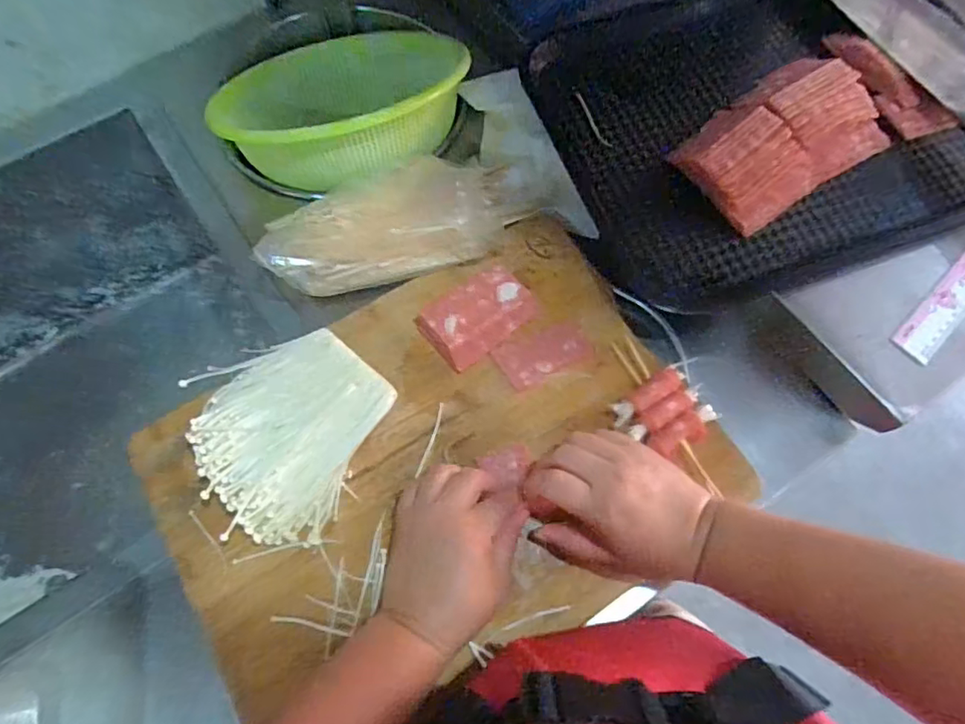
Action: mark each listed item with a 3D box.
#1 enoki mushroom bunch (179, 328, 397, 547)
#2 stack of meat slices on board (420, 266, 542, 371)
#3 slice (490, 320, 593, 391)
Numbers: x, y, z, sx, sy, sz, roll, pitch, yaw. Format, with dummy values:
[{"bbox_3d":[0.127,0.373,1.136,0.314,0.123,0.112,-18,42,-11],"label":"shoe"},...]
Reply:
[{"bbox_3d":[-0.149,0.050,0.433,0.131,0.050,0.140,0,69,0],"label":"enoki mushroom bunch"},{"bbox_3d":[-0.004,-0.038,0.476,0.086,0.028,0.059,-37,73,-14],"label":"stack of meat slices on board"},{"bbox_3d":[0.051,-0.008,0.478,0.079,0.008,0.038,-24,77,-20],"label":"slice"}]

